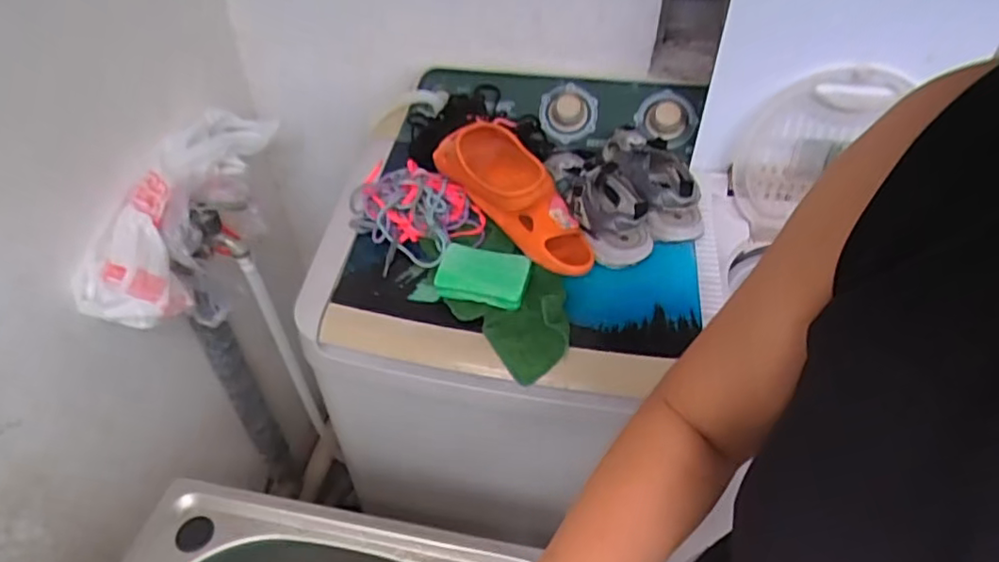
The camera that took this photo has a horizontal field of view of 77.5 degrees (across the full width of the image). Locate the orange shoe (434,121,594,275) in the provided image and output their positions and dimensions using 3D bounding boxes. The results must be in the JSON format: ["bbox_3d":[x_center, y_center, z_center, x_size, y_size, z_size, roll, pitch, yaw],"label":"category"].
[{"bbox_3d":[0.021,-0.104,0.705,0.077,0.084,0.226,-28,64,-26],"label":"orange shoe"}]

